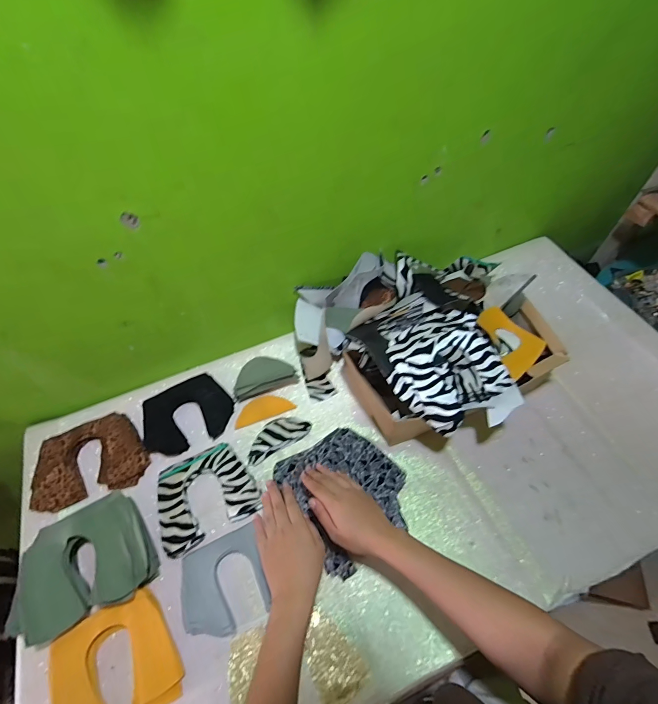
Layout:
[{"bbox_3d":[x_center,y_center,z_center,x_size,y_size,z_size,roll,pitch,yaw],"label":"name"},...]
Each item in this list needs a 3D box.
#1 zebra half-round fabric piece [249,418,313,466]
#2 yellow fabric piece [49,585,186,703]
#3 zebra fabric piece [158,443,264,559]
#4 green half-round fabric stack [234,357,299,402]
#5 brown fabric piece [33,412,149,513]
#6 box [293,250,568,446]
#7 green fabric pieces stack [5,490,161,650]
[{"bbox_3d":[-0.095,0.150,0.644,0.119,0.006,0.057,-27,59,-15],"label":"zebra half-round fabric piece"},{"bbox_3d":[-0.282,0.412,0.470,0.150,0.025,0.133,-24,58,-13],"label":"yellow fabric piece"},{"bbox_3d":[-0.201,0.229,0.579,0.150,0.025,0.131,-26,59,-14],"label":"zebra fabric piece"},{"bbox_3d":[-0.127,0.045,0.691,0.123,0.027,0.071,-21,58,-11],"label":"green half-round fabric stack"},{"bbox_3d":[-0.414,0.184,0.620,0.171,0.028,0.133,-21,58,-11],"label":"brown fabric piece"},{"bbox_3d":[0.169,-0.017,0.656,0.409,0.154,0.366,-23,58,-13],"label":"box"},{"bbox_3d":[-0.349,0.302,0.512,0.166,0.060,0.145,-26,59,-14],"label":"green fabric pieces stack"}]

